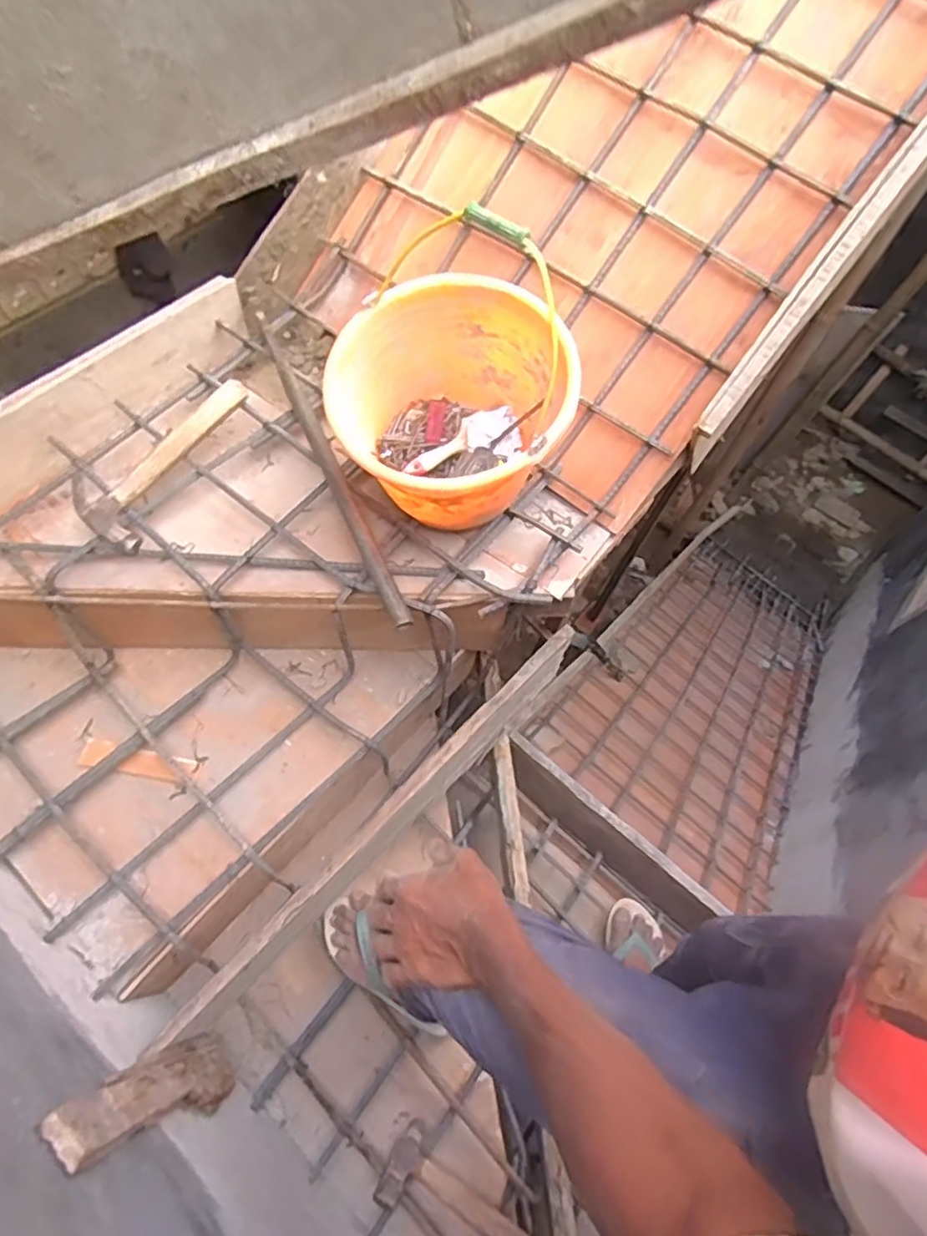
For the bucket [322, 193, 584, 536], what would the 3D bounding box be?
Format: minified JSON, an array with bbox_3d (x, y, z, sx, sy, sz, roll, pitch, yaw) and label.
[{"bbox_3d":[-0.018,-0.245,0.841,0.286,0.209,0.271,1,66,-3],"label":"bucket"}]

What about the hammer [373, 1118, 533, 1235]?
[{"bbox_3d":[0.022,0.858,0.897,0.313,0.045,0.119,31,68,10],"label":"hammer"}]

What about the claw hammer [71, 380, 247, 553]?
[{"bbox_3d":[-0.436,-0.238,0.931,0.118,0.041,0.293,25,67,8],"label":"claw hammer"}]

